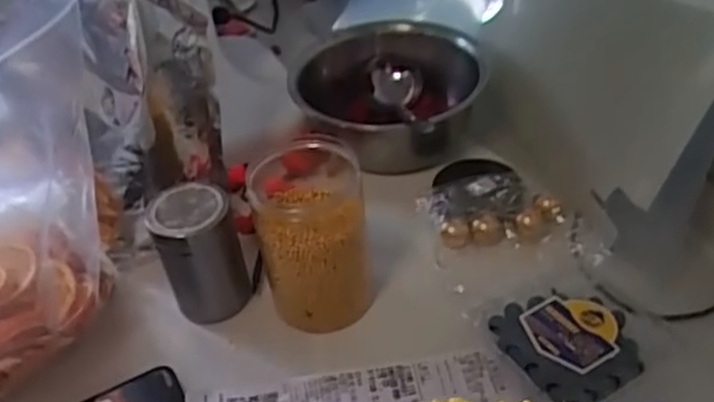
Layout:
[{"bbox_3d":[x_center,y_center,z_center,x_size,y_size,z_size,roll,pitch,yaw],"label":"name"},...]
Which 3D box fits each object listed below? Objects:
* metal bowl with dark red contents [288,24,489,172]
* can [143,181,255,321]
[{"bbox_3d":[0.033,-0.107,0.754,0.187,0.075,0.175,-4,41,3],"label":"metal bowl with dark red contents"},{"bbox_3d":[-0.127,0.042,0.598,0.062,0.102,0.059,-18,42,-13],"label":"can"}]

